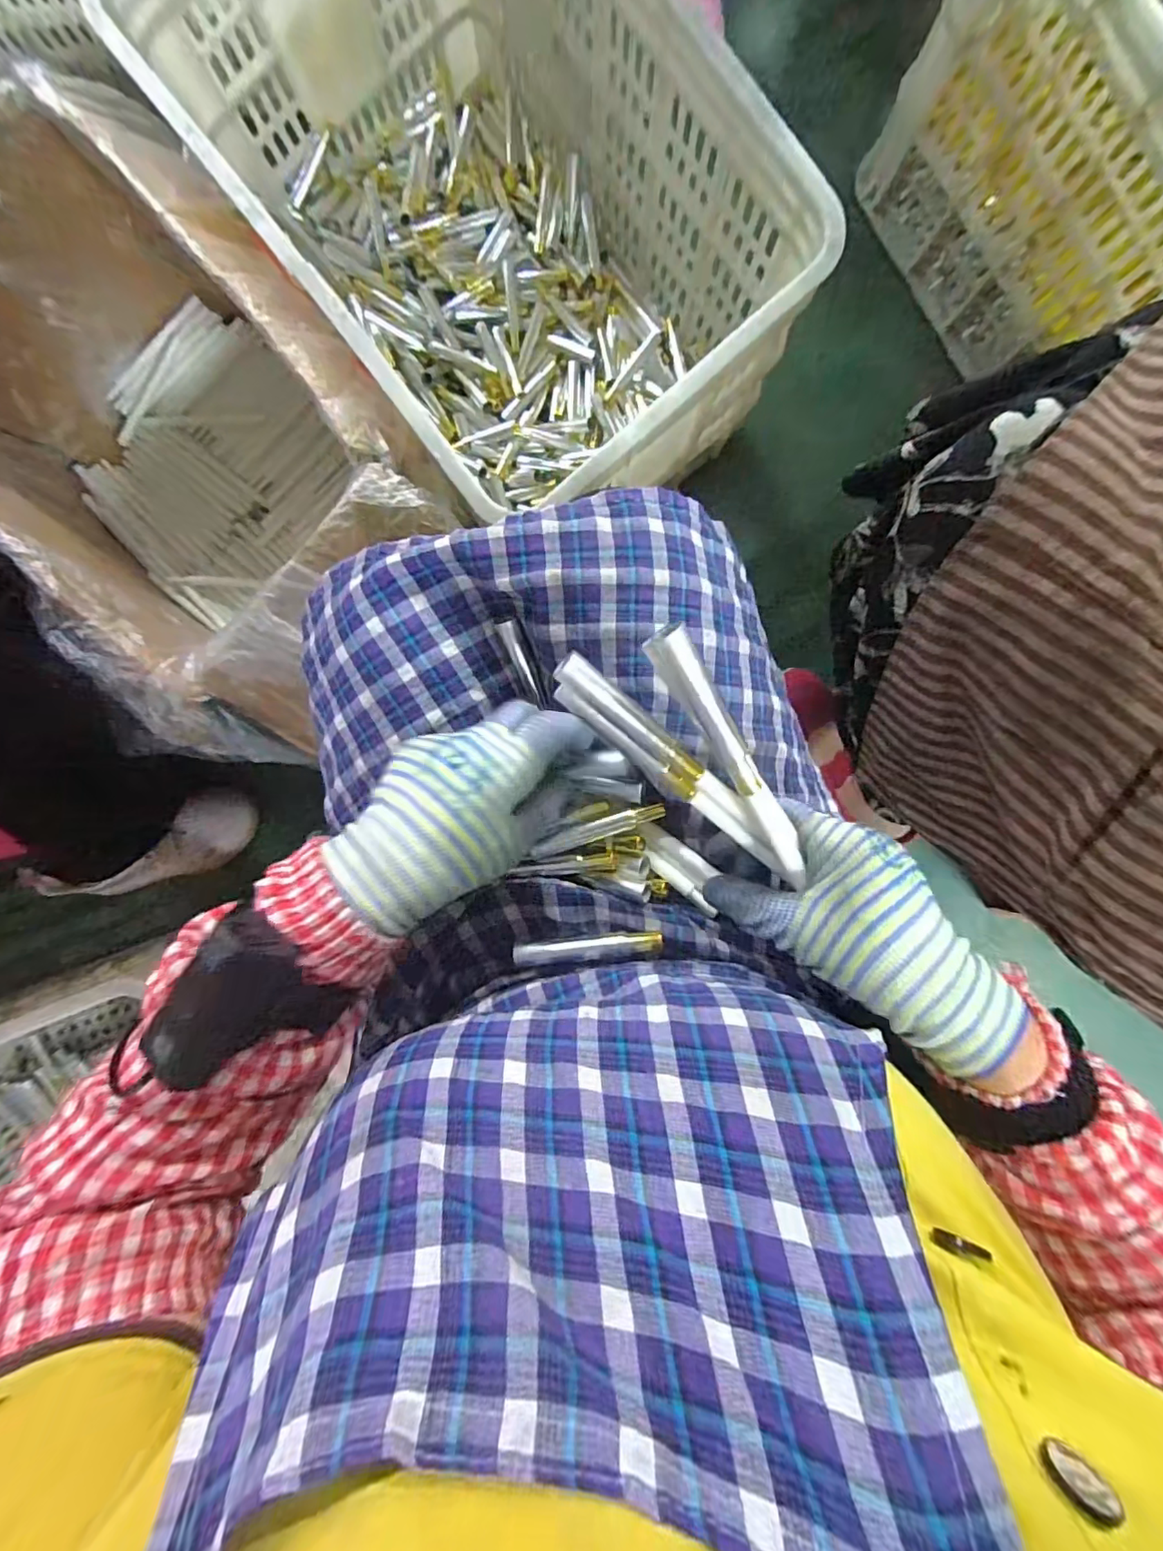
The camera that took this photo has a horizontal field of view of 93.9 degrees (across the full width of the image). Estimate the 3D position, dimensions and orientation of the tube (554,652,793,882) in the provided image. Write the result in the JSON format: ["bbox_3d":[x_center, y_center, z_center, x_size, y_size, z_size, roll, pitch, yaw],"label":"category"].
[{"bbox_3d":[0.048,-0.002,0.273,0.157,0.017,0.020,40,95,-17],"label":"tube"}]

